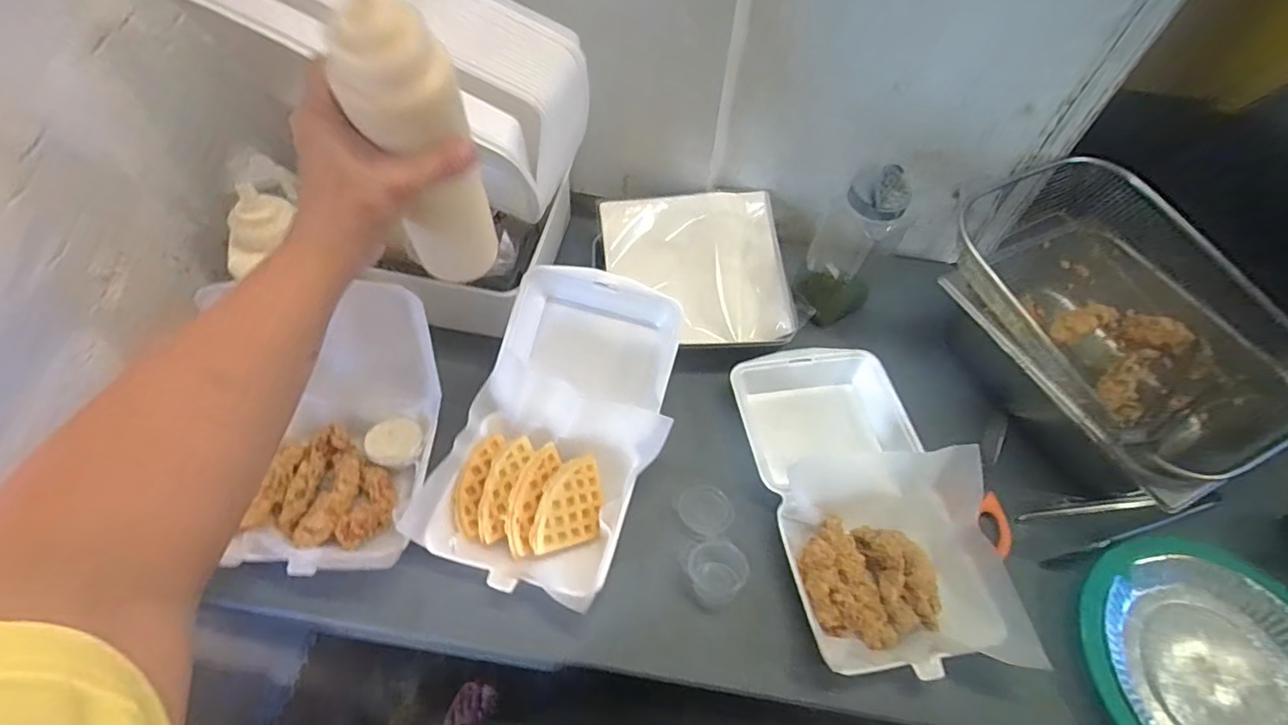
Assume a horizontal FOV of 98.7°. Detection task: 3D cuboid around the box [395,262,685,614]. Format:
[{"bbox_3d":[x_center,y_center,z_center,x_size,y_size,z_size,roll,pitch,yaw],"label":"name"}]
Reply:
[{"bbox_3d":[-0.085,0.058,0.589,0.204,0.083,0.337,17,57,8],"label":"box"}]

